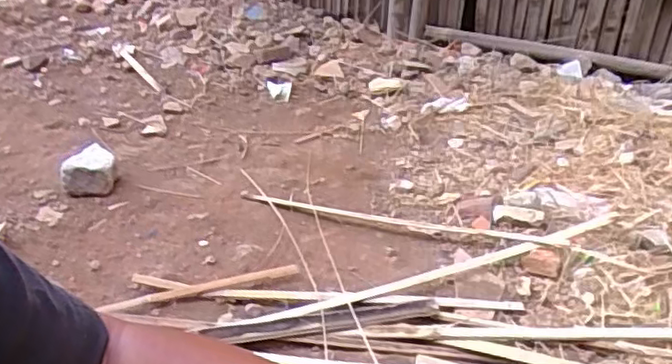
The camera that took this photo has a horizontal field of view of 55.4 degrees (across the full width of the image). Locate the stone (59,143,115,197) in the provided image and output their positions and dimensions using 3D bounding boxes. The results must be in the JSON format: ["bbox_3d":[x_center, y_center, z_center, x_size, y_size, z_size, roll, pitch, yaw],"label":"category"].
[{"bbox_3d":[-0.532,-0.021,1.379,0.106,0.063,0.104,-13,37,-24],"label":"stone"}]

